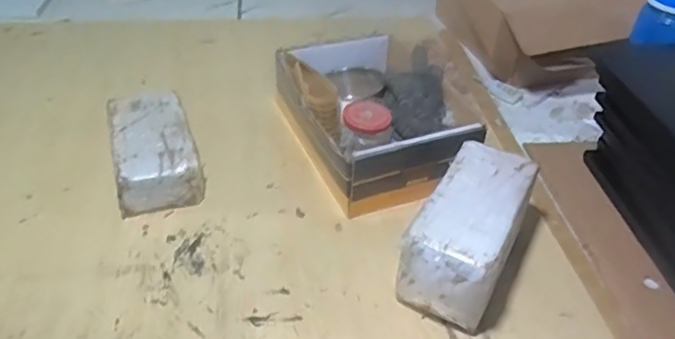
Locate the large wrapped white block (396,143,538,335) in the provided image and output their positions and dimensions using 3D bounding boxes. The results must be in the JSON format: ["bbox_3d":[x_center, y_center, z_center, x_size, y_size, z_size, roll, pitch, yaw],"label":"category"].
[{"bbox_3d":[0.158,0.071,0.693,0.107,0.105,0.224,22,43,21],"label":"large wrapped white block"}]

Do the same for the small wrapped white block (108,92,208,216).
[{"bbox_3d":[-0.258,-0.031,0.823,0.114,0.067,0.199,-11,42,-17],"label":"small wrapped white block"}]

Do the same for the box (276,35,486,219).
[{"bbox_3d":[0.060,-0.075,0.857,0.230,0.112,0.335,-15,43,-20],"label":"box"}]

